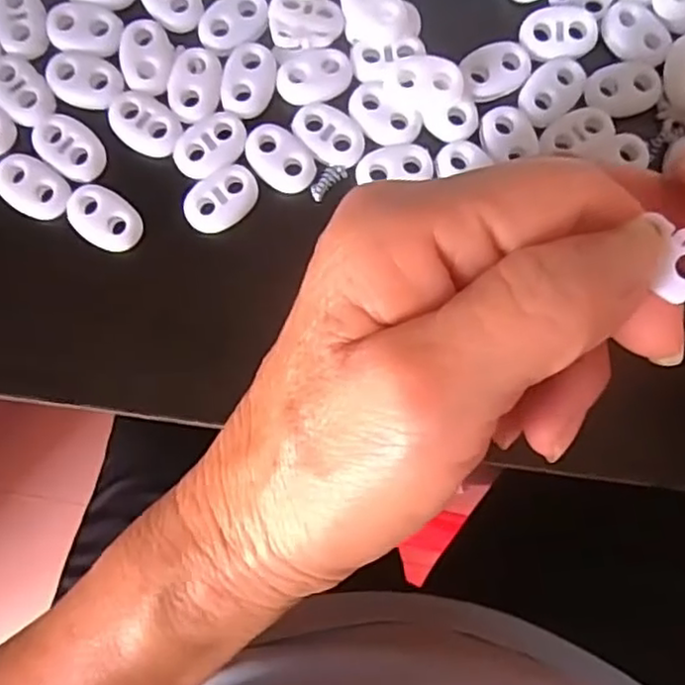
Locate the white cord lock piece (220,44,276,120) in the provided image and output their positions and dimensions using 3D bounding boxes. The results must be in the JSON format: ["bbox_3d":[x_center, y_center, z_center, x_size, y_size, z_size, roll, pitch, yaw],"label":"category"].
[{"bbox_3d":[-0.028,-0.078,0.201,0.015,0.004,0.023,13,84,0],"label":"white cord lock piece"}]

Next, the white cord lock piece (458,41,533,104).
[{"bbox_3d":[0.046,-0.081,0.205,0.022,0.004,0.015,-17,85,-2],"label":"white cord lock piece"}]

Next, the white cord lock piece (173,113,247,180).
[{"bbox_3d":[-0.039,-0.058,0.201,0.023,0.004,0.015,-32,86,-4],"label":"white cord lock piece"}]

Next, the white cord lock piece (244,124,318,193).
[{"bbox_3d":[-0.018,-0.054,0.200,0.015,0.004,0.023,-44,86,-4],"label":"white cord lock piece"}]

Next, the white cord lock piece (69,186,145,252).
[{"bbox_3d":[-0.069,-0.036,0.197,0.022,0.004,0.015,36,85,3],"label":"white cord lock piece"}]

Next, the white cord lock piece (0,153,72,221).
[{"bbox_3d":[-0.091,-0.045,0.199,0.023,0.004,0.015,34,85,2],"label":"white cord lock piece"}]

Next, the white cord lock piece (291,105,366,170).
[{"bbox_3d":[-0.004,-0.062,0.200,0.015,0.004,0.023,-44,87,-4],"label":"white cord lock piece"}]

